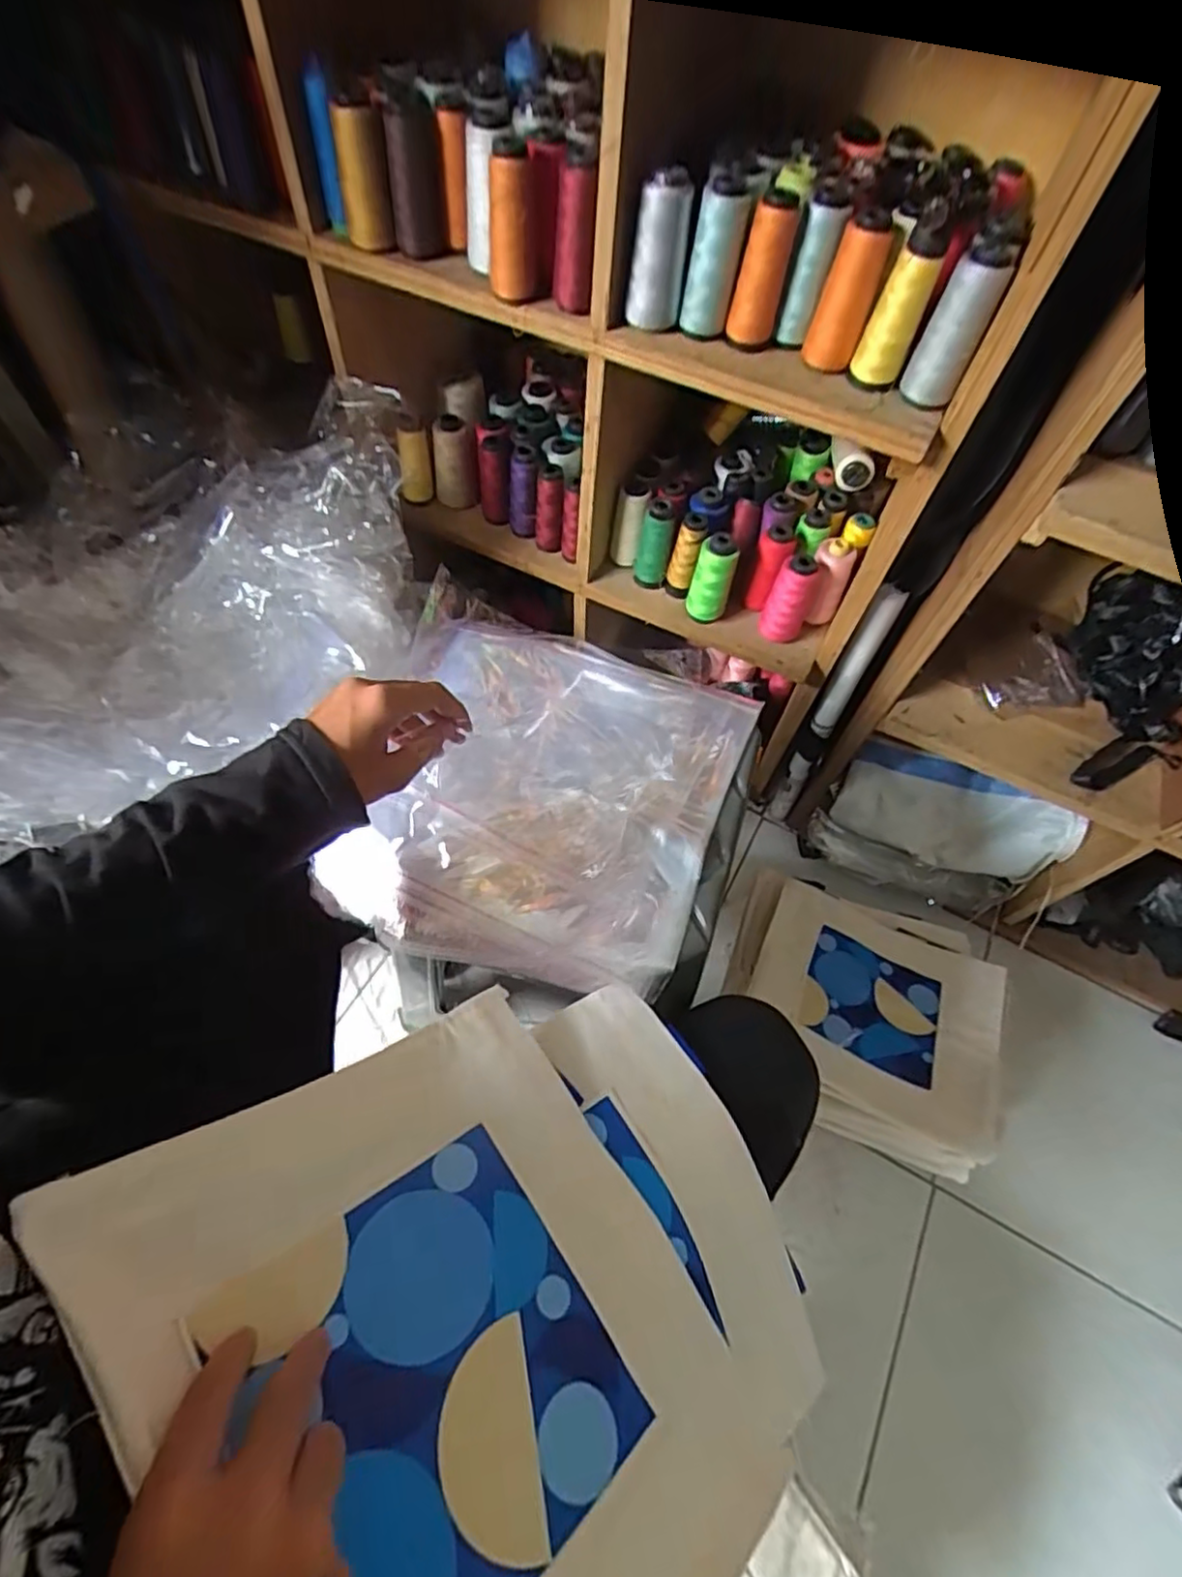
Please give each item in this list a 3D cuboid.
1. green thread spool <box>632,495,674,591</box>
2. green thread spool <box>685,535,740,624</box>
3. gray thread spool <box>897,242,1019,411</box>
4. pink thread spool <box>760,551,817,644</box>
[{"bbox_3d":[0.082,-0.316,0.856,0.039,0.117,0.033,8,60,0],"label":"green thread spool"},{"bbox_3d":[0.152,-0.258,0.821,0.042,0.109,0.038,32,63,13],"label":"green thread spool"},{"bbox_3d":[0.306,-0.387,0.556,0.045,0.109,0.041,26,61,10],"label":"gray thread spool"},{"bbox_3d":[0.247,-0.233,0.815,0.050,0.105,0.048,2,60,-3],"label":"pink thread spool"}]

